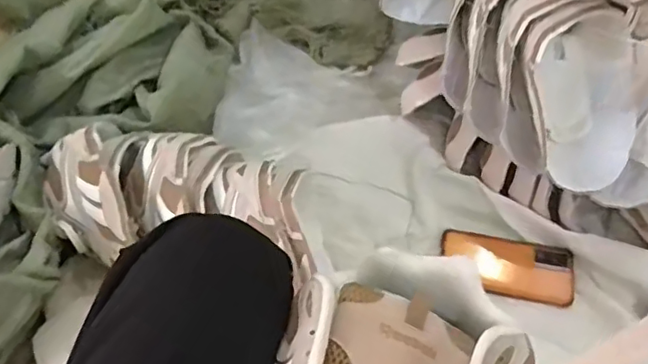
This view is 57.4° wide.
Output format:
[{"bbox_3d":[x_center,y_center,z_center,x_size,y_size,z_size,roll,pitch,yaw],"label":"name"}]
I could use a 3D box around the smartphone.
[{"bbox_3d":[0.234,0.107,0.757,0.163,0.012,0.076,9,65,9],"label":"smartphone"}]

